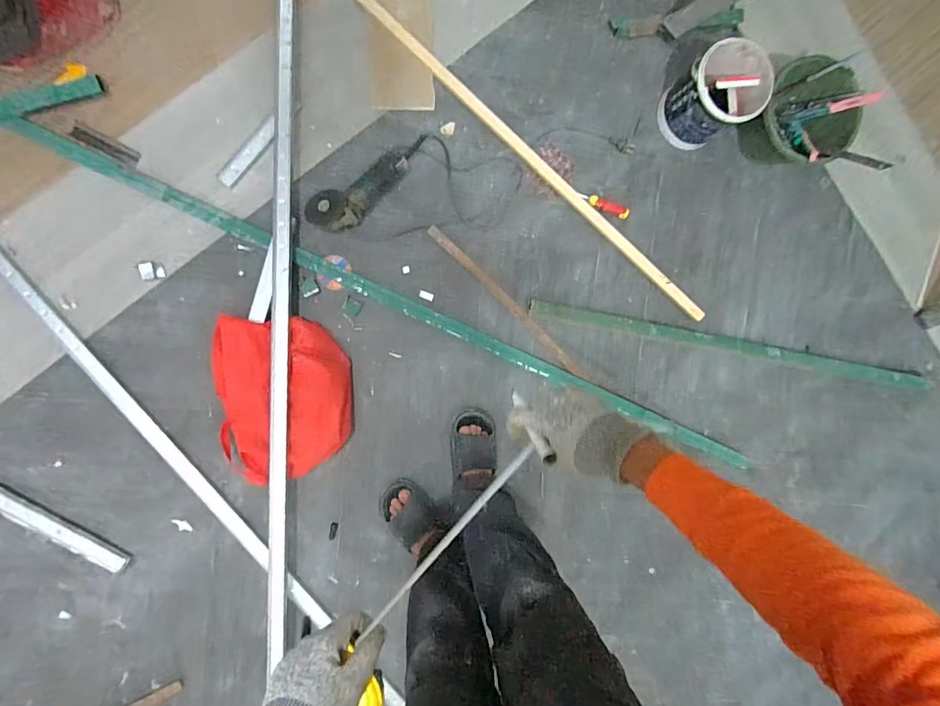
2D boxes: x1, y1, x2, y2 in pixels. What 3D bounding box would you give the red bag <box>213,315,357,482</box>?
[{"bbox_3d":[-0.442,0.109,1.079,0.311,0.084,0.377,-4,94,-7],"label":"red bag"}]

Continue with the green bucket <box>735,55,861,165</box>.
[{"bbox_3d":[0.838,-0.586,1.177,0.222,0.181,0.243,0,93,-8],"label":"green bucket"}]

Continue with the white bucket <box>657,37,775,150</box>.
[{"bbox_3d":[0.610,-0.636,1.132,0.199,0.187,0.180,-23,96,-6],"label":"white bucket"}]

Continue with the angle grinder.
[{"bbox_3d":[-0.254,-0.380,1.078,0.274,0.078,0.107,-32,97,-5],"label":"angle grinder"}]

